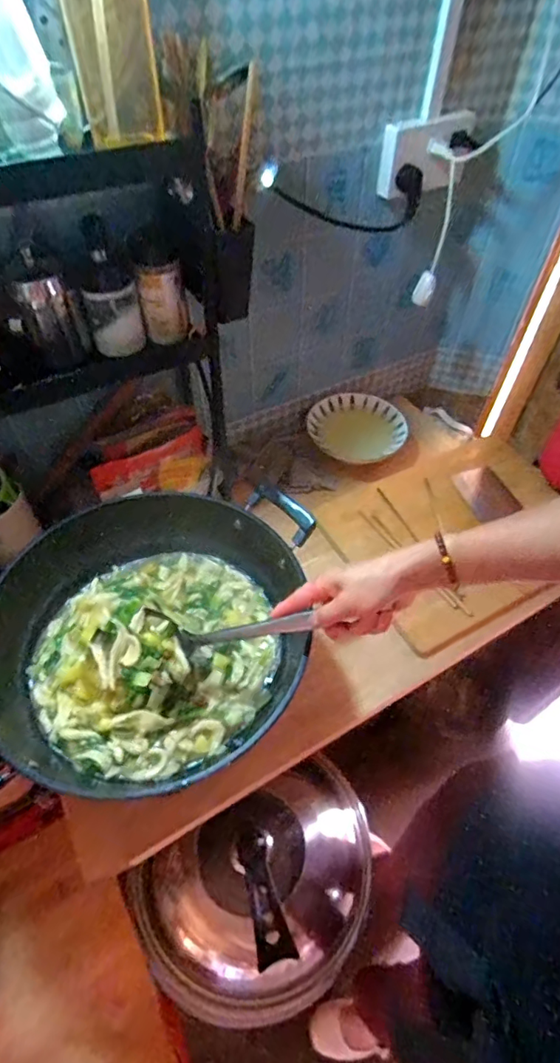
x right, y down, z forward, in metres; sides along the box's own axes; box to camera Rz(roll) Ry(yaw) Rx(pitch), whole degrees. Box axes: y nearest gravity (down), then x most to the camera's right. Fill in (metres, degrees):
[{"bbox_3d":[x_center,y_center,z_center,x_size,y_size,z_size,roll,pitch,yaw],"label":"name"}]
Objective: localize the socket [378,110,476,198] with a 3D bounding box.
[{"bbox_3d":[0.220,-0.575,0.777,0.140,0.090,0.037,-5,52,-5],"label":"socket"}]

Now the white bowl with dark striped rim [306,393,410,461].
[{"bbox_3d":[0.154,-0.214,1.024,0.191,0.035,0.157,1,52,-1],"label":"white bowl with dark striped rim"}]

